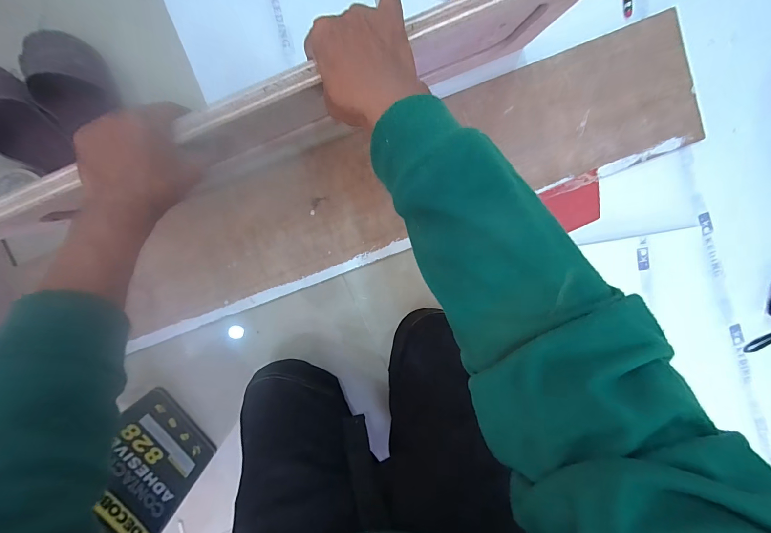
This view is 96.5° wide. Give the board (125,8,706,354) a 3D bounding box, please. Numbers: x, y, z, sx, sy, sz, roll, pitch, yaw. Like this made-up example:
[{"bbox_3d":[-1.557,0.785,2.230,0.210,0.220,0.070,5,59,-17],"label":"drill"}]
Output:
[{"bbox_3d":[0.017,-0.128,0.547,0.948,0.027,0.205,-20,98,3],"label":"board"}]

